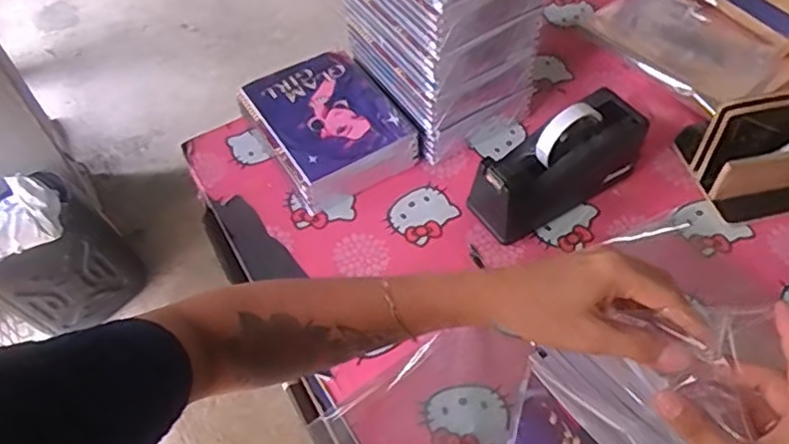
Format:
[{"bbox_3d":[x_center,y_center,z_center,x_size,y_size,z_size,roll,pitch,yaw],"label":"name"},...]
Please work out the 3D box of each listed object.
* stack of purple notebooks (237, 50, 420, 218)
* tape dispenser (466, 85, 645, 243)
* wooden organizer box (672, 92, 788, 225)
[{"bbox_3d":[-0.084,-0.125,0.821,0.156,0.057,0.194,-28,58,-16],"label":"stack of purple notebooks"},{"bbox_3d":[0.184,-0.064,0.738,0.203,0.105,0.083,-30,59,-17],"label":"tape dispenser"},{"bbox_3d":[0.456,-0.103,0.750,0.199,0.112,0.148,-10,55,-4],"label":"wooden organizer box"}]

